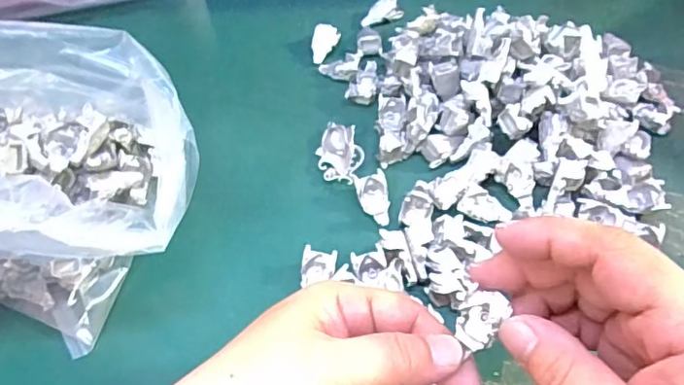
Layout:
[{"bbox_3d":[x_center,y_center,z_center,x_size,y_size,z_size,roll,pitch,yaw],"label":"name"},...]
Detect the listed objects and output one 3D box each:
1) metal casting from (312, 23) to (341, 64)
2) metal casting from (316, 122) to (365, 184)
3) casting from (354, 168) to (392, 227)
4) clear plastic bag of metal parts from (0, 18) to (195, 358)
[{"bbox_3d":[-0.013,-0.108,0.408,0.017,0.014,0.030,8,57,8],"label":"metal casting"},{"bbox_3d":[-0.001,-0.026,0.350,0.028,0.014,0.042,0,57,2],"label":"metal casting"},{"bbox_3d":[0.020,0.003,0.328,0.019,0.013,0.030,-13,57,-6],"label":"casting"},{"bbox_3d":[-0.145,-0.012,0.280,0.143,0.129,0.133,16,59,13],"label":"clear plastic bag of metal parts"}]

